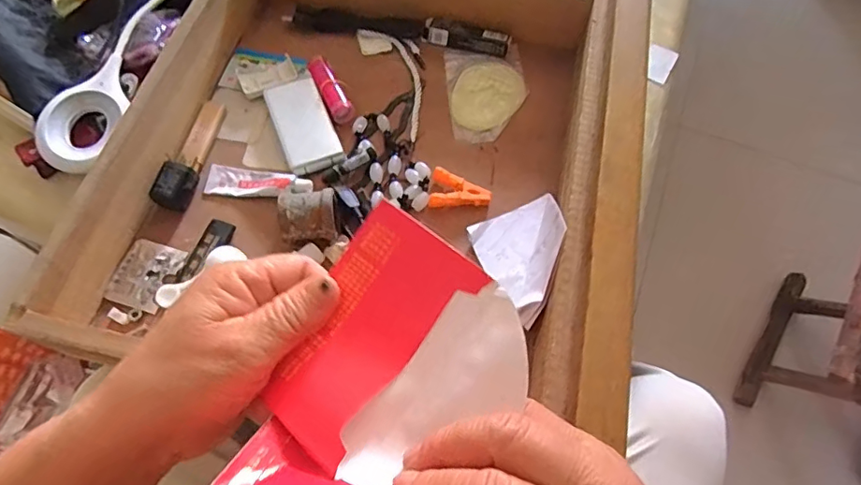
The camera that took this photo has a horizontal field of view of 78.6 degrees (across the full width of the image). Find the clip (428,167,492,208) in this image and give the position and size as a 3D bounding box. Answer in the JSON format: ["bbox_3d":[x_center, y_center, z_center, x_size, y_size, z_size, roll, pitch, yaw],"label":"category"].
[{"bbox_3d":[0.028,-0.045,0.476,0.054,0.013,0.035,9,65,3],"label":"clip"}]

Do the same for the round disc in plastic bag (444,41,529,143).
[{"bbox_3d":[0.059,-0.153,0.539,0.080,0.004,0.119,-2,65,-3],"label":"round disc in plastic bag"}]

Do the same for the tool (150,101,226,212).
[{"bbox_3d":[-0.221,-0.089,0.489,0.025,0.028,0.123,10,65,3],"label":"tool"}]

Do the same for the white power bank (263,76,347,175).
[{"bbox_3d":[-0.123,-0.115,0.505,0.053,0.010,0.108,-22,67,-12],"label":"white power bank"}]

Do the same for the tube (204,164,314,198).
[{"bbox_3d":[-0.156,-0.056,0.480,0.099,0.020,0.029,7,65,2],"label":"tube"}]

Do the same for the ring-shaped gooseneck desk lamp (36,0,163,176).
[{"bbox_3d":[-0.298,-0.190,0.524,0.059,0.020,0.278,15,65,5],"label":"ring-shaped gooseneck desk lamp"}]

